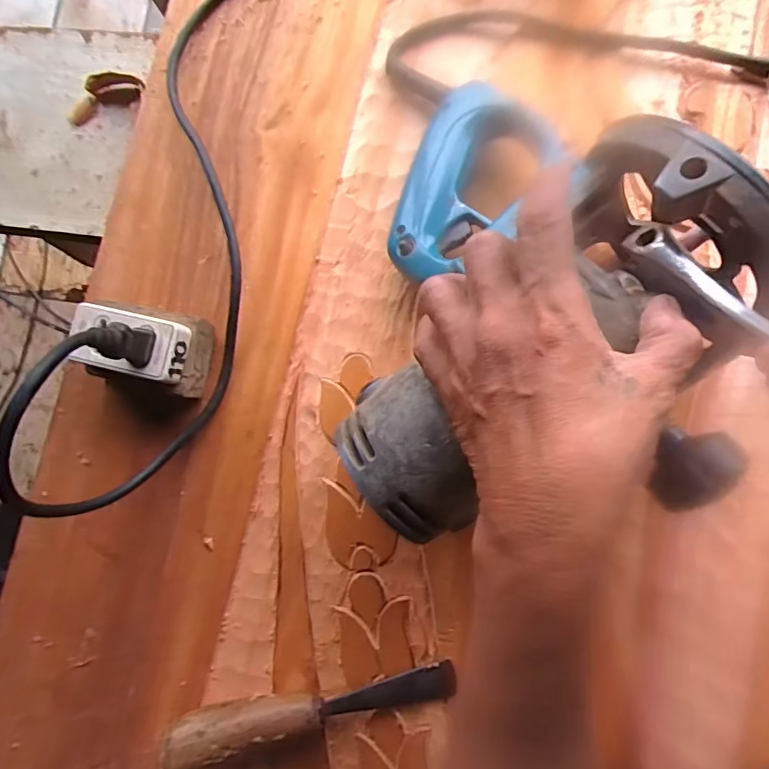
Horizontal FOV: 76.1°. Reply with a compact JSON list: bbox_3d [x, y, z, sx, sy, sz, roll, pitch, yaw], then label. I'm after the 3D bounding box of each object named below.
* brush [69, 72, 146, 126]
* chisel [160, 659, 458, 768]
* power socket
[{"bbox_3d":[-0.253,-0.261,0.442,0.072,0.023,0.026,-15,83,4],"label":"brush"},{"bbox_3d":[-0.049,0.234,0.346,0.198,0.028,0.036,-8,83,-10],"label":"chisel"},{"bbox_3d":[-0.179,-0.029,0.364,0.077,0.066,0.058,12,85,7],"label":"power socket"}]

